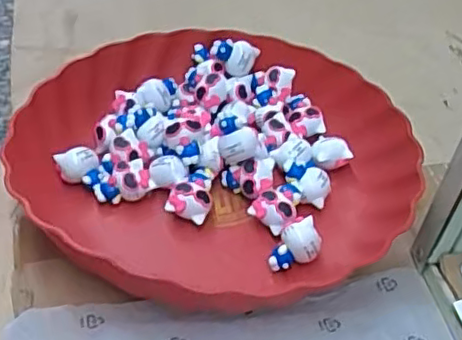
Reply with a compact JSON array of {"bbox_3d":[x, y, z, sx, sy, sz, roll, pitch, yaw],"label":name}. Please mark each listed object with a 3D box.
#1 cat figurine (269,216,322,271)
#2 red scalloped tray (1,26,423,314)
[{"bbox_3d":[0.037,0.045,0.365,0.032,0.025,0.016,-13,48,-18],"label":"cat figurine"},{"bbox_3d":[-0.008,-0.010,0.404,0.235,0.042,0.228,-28,54,-29],"label":"red scalloped tray"}]

